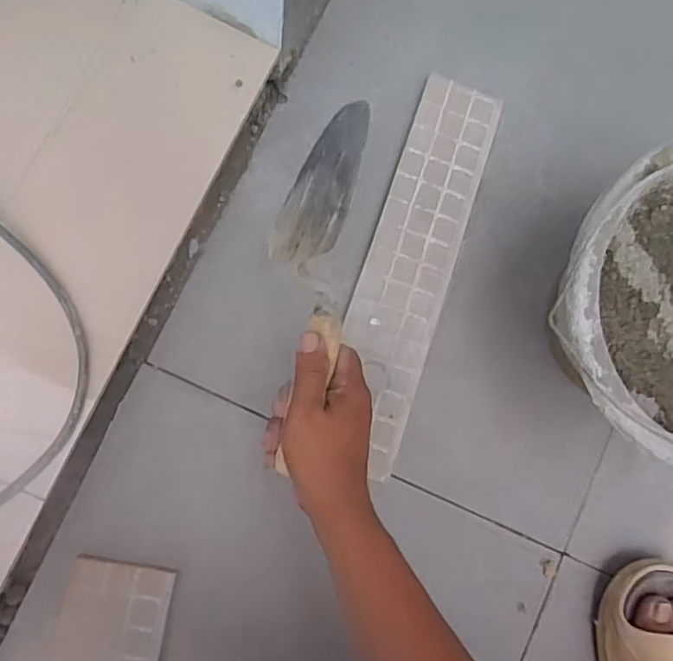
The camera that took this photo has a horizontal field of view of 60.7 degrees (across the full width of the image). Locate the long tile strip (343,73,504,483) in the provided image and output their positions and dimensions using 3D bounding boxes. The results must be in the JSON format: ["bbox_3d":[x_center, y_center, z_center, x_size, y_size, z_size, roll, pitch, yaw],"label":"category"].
[{"bbox_3d":[0.069,-0.055,0.526,0.086,0.008,0.354,15,85,-5],"label":"long tile strip"}]

